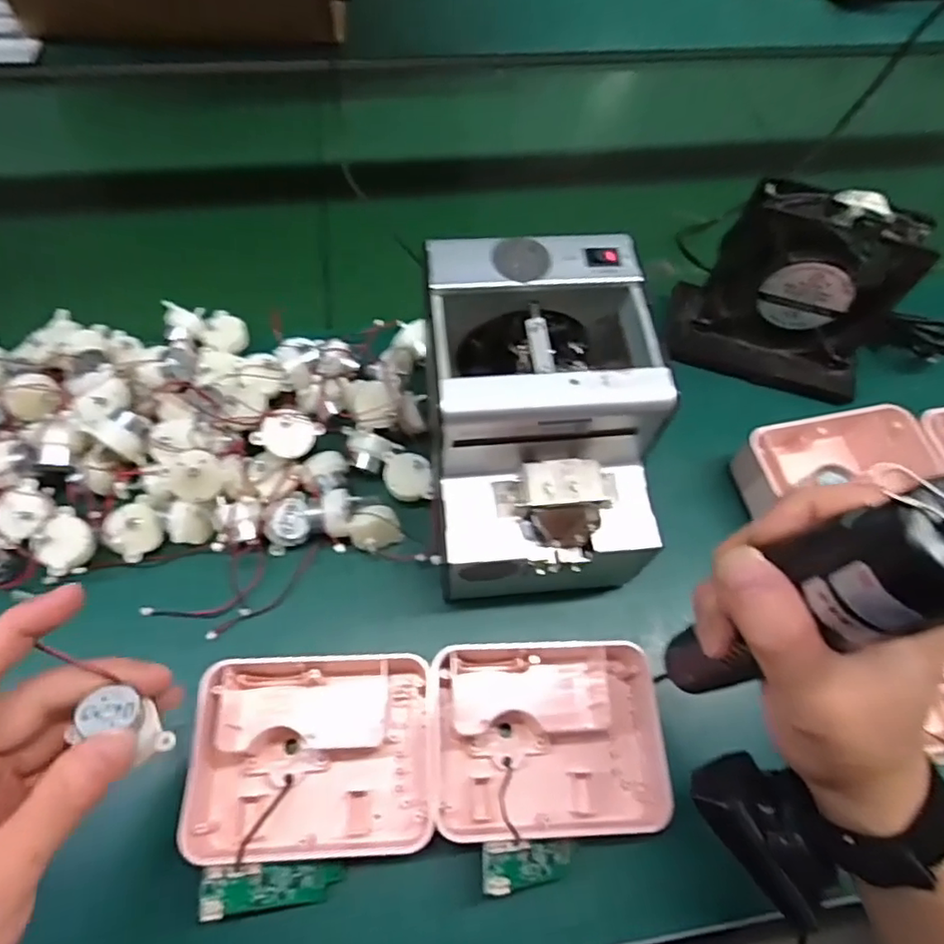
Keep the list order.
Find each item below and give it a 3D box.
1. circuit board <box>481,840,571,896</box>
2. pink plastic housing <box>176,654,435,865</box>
[{"bbox_3d":[0.031,0.205,0.322,0.061,0.011,0.022,20,54,-36],"label":"circuit board"},{"bbox_3d":[-0.087,0.159,0.345,0.126,0.044,0.100,-1,62,-5],"label":"pink plastic housing"}]

